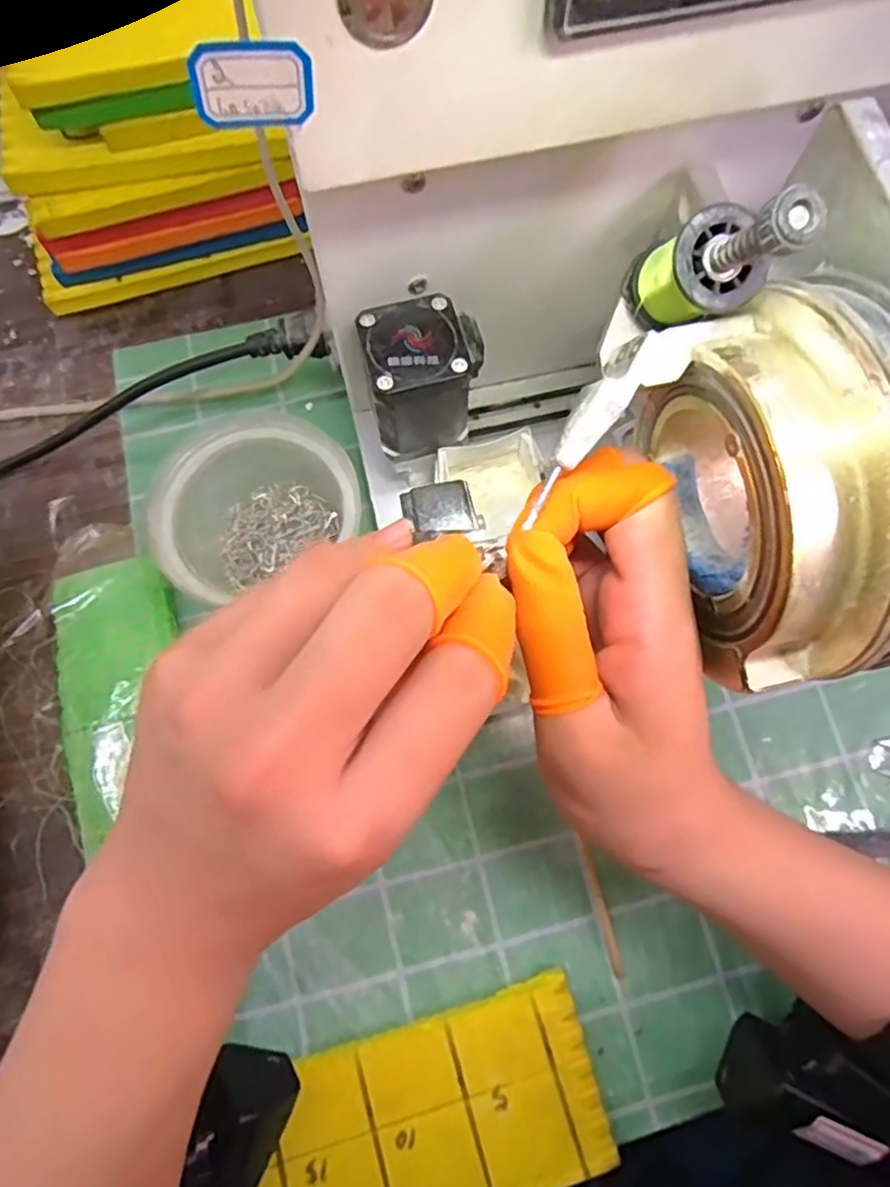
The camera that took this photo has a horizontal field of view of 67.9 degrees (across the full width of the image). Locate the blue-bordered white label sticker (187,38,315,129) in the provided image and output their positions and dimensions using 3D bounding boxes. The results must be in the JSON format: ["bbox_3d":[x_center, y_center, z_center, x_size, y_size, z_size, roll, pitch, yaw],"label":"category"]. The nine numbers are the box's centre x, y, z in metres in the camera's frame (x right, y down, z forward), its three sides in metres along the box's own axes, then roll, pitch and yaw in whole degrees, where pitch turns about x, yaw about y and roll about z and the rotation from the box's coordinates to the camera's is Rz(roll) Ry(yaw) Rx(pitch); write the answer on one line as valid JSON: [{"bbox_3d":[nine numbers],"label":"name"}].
[{"bbox_3d":[-0.045,-0.121,0.158,0.028,0.018,0.004,-15,65,-10],"label":"blue-bordered white label sticker"}]

